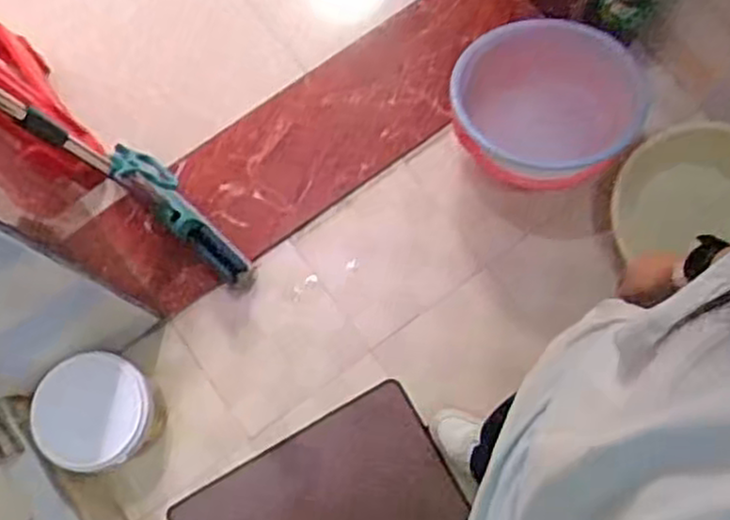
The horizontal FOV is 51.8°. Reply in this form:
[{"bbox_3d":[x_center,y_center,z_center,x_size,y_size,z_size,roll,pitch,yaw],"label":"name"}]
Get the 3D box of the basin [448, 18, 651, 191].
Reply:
[{"bbox_3d":[0.376,-0.318,1.528,0.417,0.177,0.338,-43,79,-9],"label":"basin"}]

